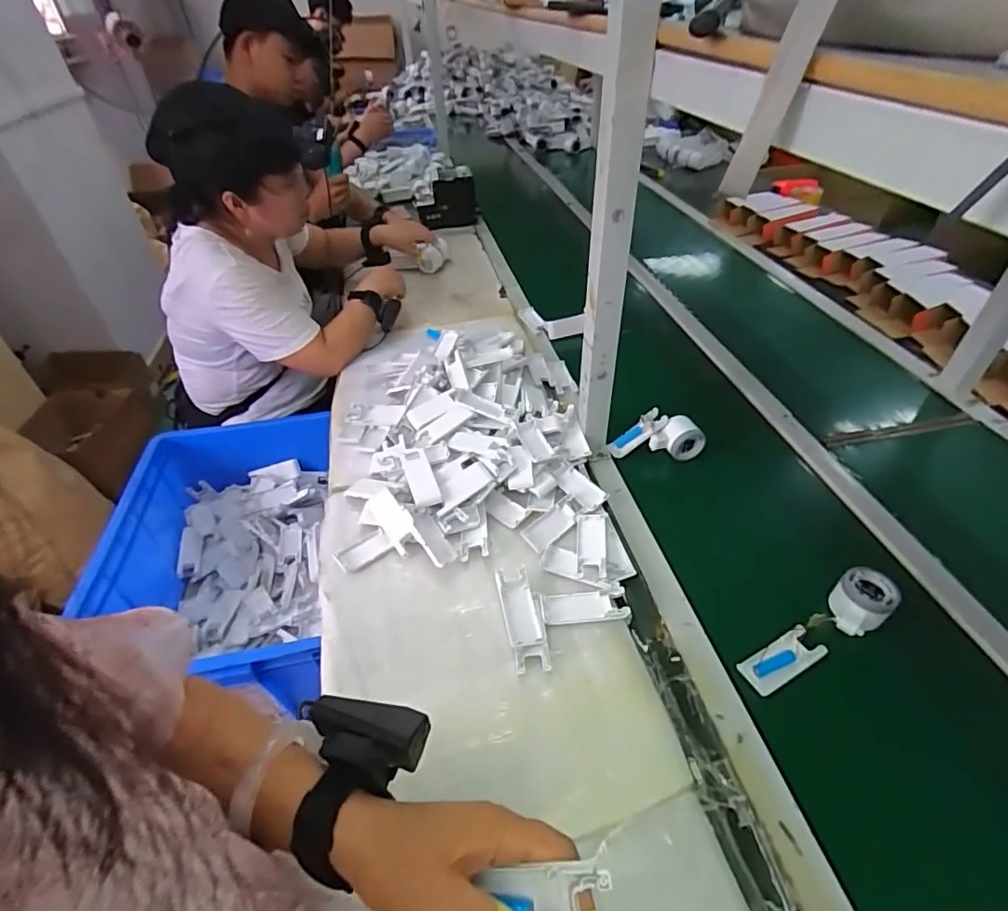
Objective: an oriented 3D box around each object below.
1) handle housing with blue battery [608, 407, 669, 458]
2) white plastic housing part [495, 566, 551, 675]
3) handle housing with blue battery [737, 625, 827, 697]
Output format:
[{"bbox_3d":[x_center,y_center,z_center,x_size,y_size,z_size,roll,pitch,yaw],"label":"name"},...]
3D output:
[{"bbox_3d":[0.219,-0.035,0.855,0.105,0.015,0.039,-39,47,6],"label":"handle housing with blue battery"},{"bbox_3d":[0.024,0.193,0.621,0.046,0.010,0.128,-7,45,-9],"label":"white plastic housing part"},{"bbox_3d":[0.317,0.232,0.592,0.100,0.013,0.041,-21,48,-22],"label":"handle housing with blue battery"}]

